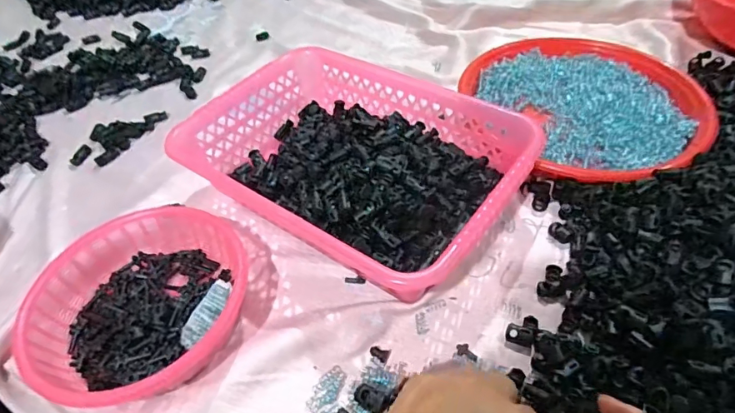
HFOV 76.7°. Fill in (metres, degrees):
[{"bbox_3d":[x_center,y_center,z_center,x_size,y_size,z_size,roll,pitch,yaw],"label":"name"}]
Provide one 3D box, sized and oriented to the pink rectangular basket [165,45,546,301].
[{"bbox_3d":[-0.011,-0.045,0.456,0.308,0.072,0.203,28,56,28],"label":"pink rectangular basket"}]

